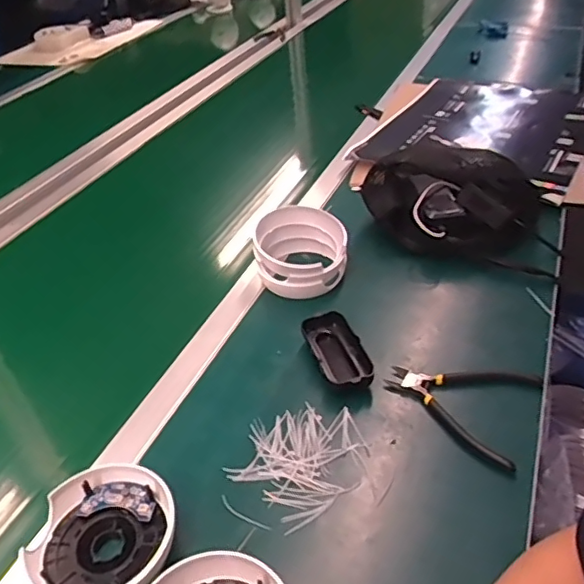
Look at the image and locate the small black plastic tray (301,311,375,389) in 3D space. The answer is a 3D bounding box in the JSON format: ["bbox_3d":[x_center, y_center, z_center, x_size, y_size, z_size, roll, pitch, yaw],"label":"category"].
[{"bbox_3d":[0.050,0.065,0.621,0.050,0.023,0.115,-15,39,-12],"label":"small black plastic tray"}]

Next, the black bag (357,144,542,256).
[{"bbox_3d":[0.216,-0.132,0.794,0.231,0.072,0.186,13,42,23],"label":"black bag"}]

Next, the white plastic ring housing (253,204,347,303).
[{"bbox_3d":[0.012,-0.053,0.739,0.115,0.063,0.112,-4,38,2],"label":"white plastic ring housing"}]

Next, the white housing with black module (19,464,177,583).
[{"bbox_3d":[-0.151,0.201,0.460,0.108,0.038,0.118,1,38,9],"label":"white housing with black module"}]

